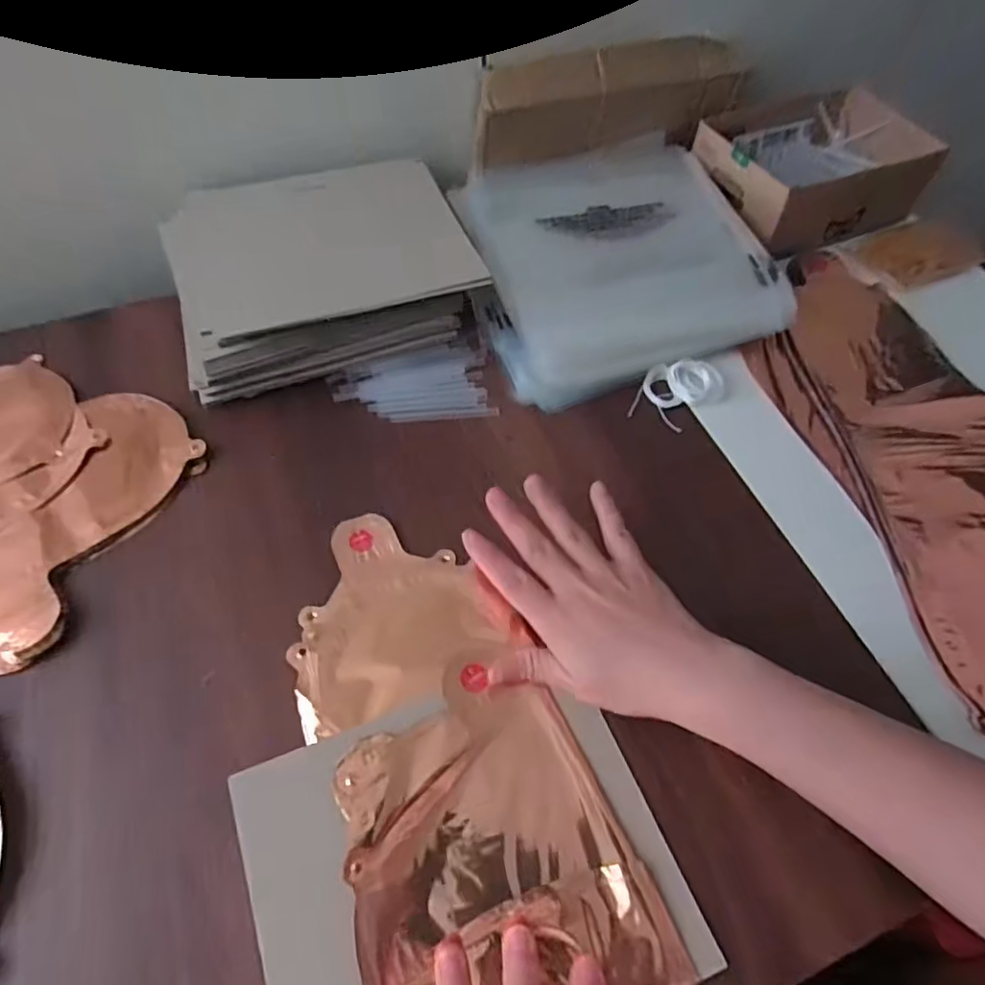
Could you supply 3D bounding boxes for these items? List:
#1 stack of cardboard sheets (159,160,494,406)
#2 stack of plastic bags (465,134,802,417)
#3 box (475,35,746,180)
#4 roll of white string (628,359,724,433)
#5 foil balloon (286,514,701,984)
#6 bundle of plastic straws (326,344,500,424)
[{"bbox_3d":[-0.132,-0.180,0.478,0.225,0.061,0.184,-18,60,-13],"label":"stack of cardboard sheets"},{"bbox_3d":[0.096,-0.189,0.496,0.224,0.050,0.219,-16,60,-12],"label":"stack of plastic bags"},{"bbox_3d":[0.097,-0.332,0.517,0.239,0.083,0.052,-14,59,-9],"label":"box"},{"bbox_3d":[0.136,-0.075,0.446,0.050,0.017,0.059,32,62,17],"label":"roll of white string"},{"bbox_3d":[-0.025,0.130,0.325,0.131,0.009,0.273,-19,60,-14],"label":"foil balloon"},{"bbox_3d":[-0.060,-0.080,0.452,0.113,0.008,0.063,-6,58,-6],"label":"bundle of plastic straws"}]

